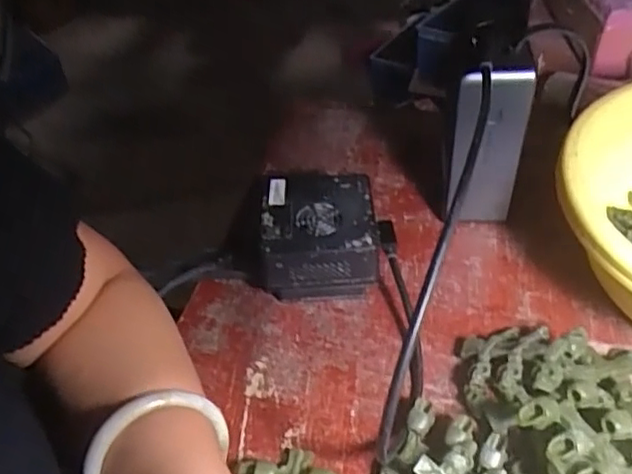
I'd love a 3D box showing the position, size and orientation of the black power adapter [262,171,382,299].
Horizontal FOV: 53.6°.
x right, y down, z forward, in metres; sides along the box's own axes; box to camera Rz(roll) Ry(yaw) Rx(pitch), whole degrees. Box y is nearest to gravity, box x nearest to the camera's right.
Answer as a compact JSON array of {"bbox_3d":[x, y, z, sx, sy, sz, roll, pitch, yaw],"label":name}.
[{"bbox_3d":[0.002,-0.001,0.432,0.075,0.052,0.080,-3,45,2],"label":"black power adapter"}]

